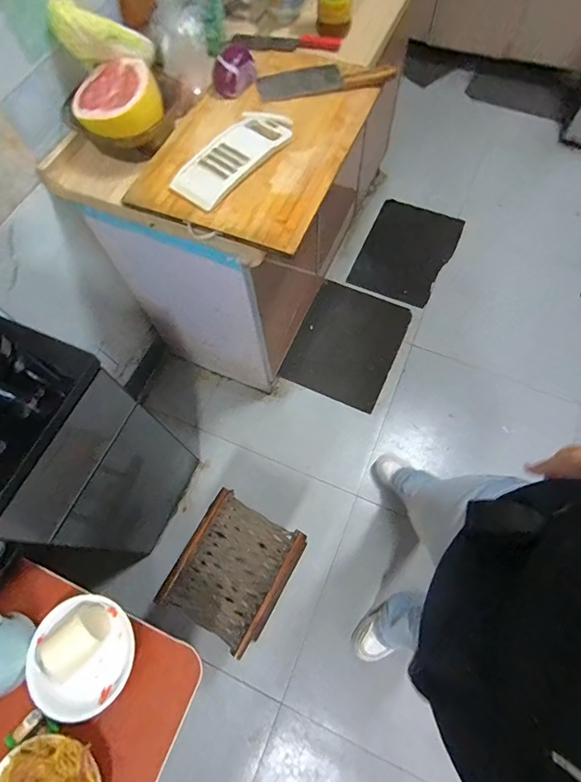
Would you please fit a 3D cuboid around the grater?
[{"bbox_3d":[-0.107,-0.468,0.802,0.110,0.017,0.280,33,72,15],"label":"grater"}]

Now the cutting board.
[{"bbox_3d":[-0.062,-0.538,0.846,0.374,0.027,0.546,21,70,11],"label":"cutting board"}]

